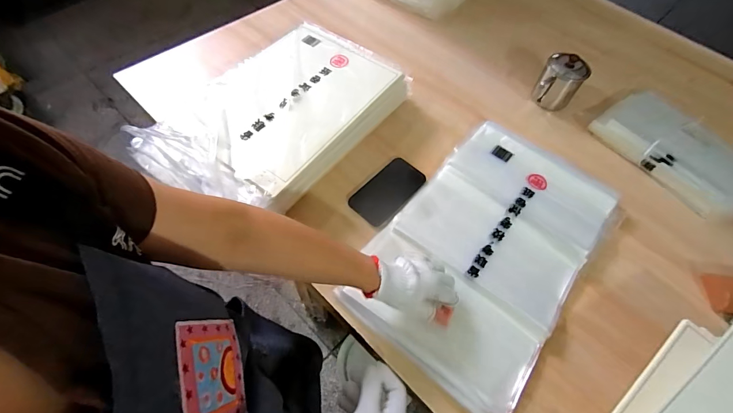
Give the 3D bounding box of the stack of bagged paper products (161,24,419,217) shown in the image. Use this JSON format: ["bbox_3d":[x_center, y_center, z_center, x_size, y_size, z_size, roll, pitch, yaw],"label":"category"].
[{"bbox_3d":[-0.152,-0.185,0.720,0.280,0.084,0.427,35,63,16],"label":"stack of bagged paper products"}]

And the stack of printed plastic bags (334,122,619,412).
[{"bbox_3d":[0.208,0.063,0.624,0.296,0.029,0.478,35,63,16],"label":"stack of printed plastic bags"}]

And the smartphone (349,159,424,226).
[{"bbox_3d":[0.042,-0.031,0.688,0.089,0.010,0.151,37,64,17],"label":"smartphone"}]

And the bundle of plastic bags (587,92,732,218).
[{"bbox_3d":[0.647,-0.125,0.744,0.202,0.038,0.302,-33,66,-21],"label":"bundle of plastic bags"}]

